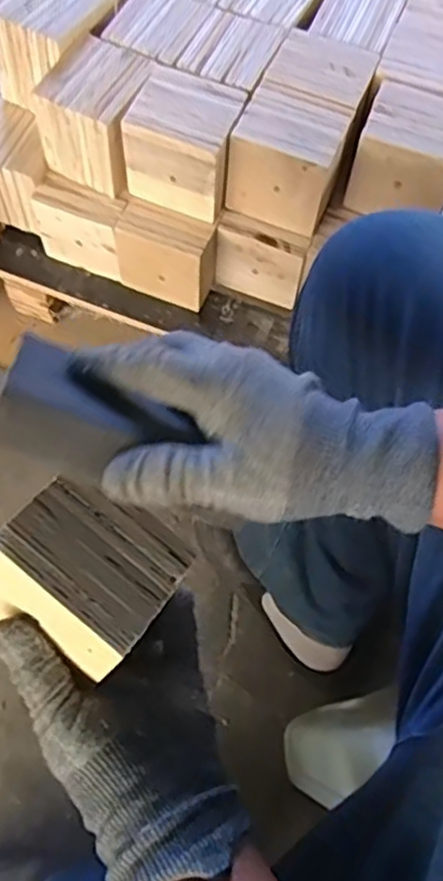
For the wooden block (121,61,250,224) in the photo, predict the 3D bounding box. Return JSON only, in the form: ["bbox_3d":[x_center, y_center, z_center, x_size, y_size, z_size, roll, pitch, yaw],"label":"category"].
[{"bbox_3d":[-0.033,-0.279,0.669,0.097,0.088,0.085,20,67,6],"label":"wooden block"}]

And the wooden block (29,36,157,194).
[{"bbox_3d":[-0.116,-0.313,0.677,0.086,0.087,0.094,22,67,7],"label":"wooden block"}]

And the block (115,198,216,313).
[{"bbox_3d":[-0.054,-0.187,0.726,0.101,0.086,0.043,22,67,7],"label":"block"}]

